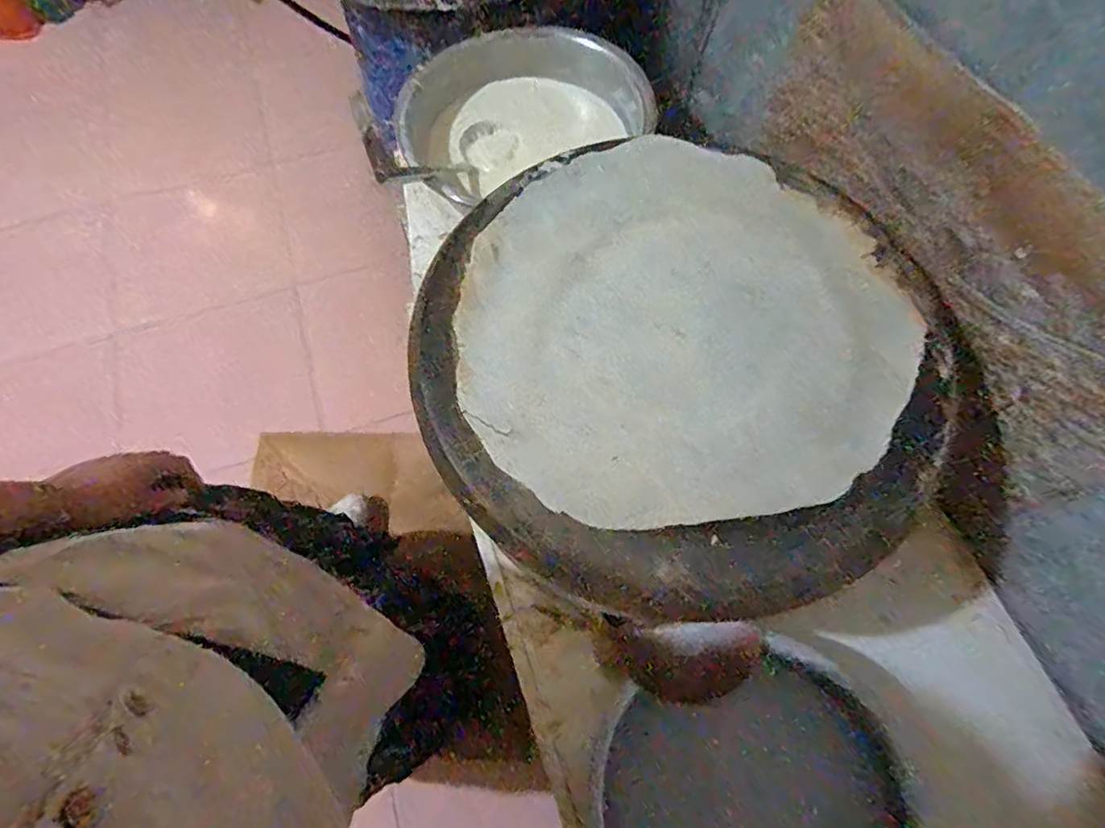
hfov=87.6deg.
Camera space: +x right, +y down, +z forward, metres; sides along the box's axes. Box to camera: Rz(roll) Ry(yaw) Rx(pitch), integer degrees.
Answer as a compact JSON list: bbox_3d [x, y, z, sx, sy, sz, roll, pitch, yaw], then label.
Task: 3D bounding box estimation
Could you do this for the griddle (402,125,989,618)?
[{"bbox_3d":[0.130,-0.072,0.574,0.506,0.048,0.520,0,68,0],"label":"griddle"}]

